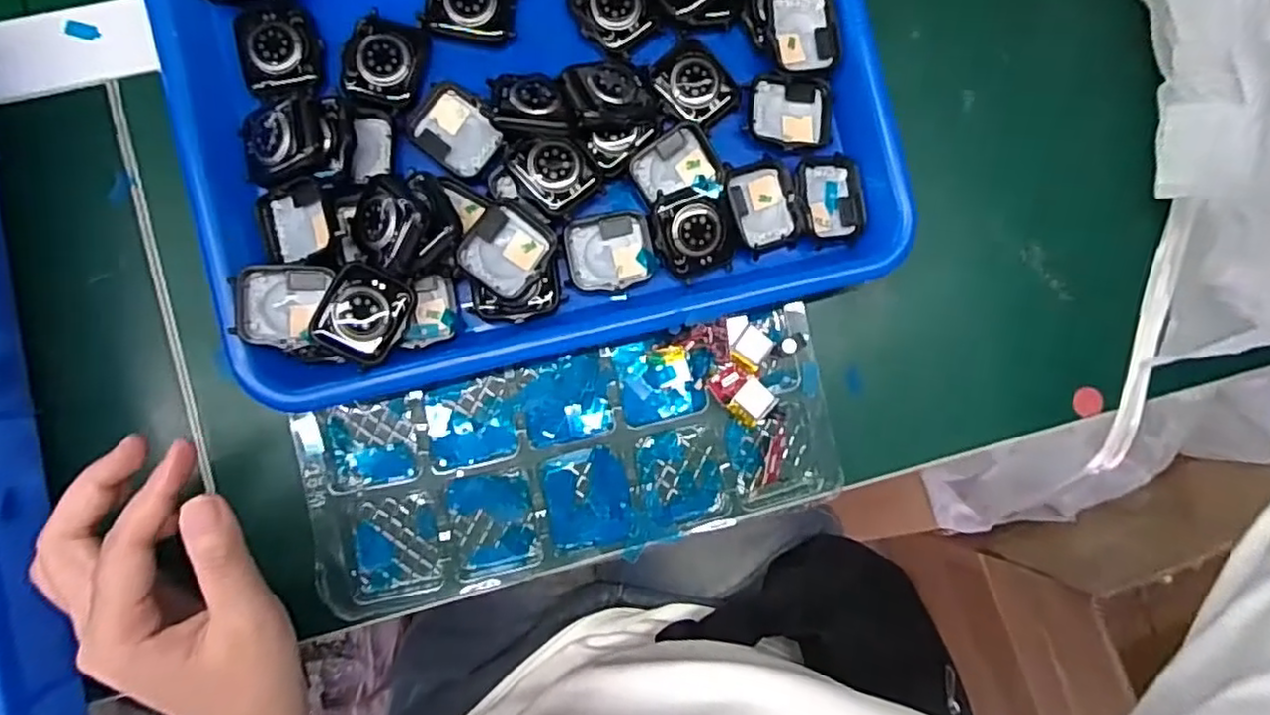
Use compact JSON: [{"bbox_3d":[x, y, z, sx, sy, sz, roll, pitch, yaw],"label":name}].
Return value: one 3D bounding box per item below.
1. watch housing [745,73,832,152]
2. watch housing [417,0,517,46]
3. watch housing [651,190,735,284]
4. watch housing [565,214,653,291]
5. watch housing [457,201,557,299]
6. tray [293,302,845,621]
[{"bbox_3d":[0.078,-0.124,0.341,0.043,0.011,0.036,2,90,-7],"label":"watch housing"},{"bbox_3d":[-0.079,-0.171,0.327,0.044,0.008,0.036,11,89,-7],"label":"watch housing"},{"bbox_3d":[0.028,-0.059,0.331,0.038,0.013,0.040,-7,91,-7],"label":"watch housing"},{"bbox_3d":[-0.013,-0.052,0.332,0.041,0.008,0.036,-10,92,-7],"label":"watch housing"},{"bbox_3d":[-0.059,-0.051,0.314,0.035,0.013,0.039,34,86,-6],"label":"watch housing"},{"bbox_3d":[-0.029,0.051,0.344,0.258,0.024,0.100,-13,92,-7],"label":"tray"}]

